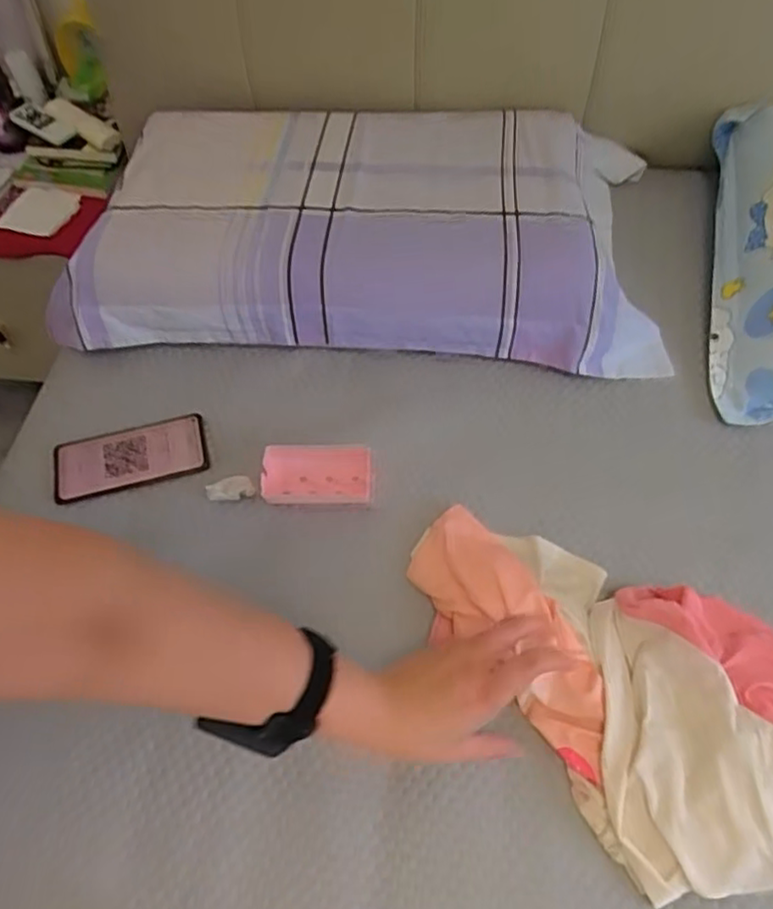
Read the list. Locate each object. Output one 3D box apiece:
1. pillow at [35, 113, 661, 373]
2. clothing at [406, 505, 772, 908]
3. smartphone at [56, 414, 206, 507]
[{"bbox_3d":[-0.026,-0.275,0.784,0.677,0.164,0.347,0,58,4],"label":"pillow"},{"bbox_3d":[0.195,0.166,0.565,0.220,0.039,0.369,-35,61,-18],"label":"clothing"},{"bbox_3d":[-0.272,0.006,0.698,0.160,0.012,0.067,-14,71,-1],"label":"smartphone"}]

